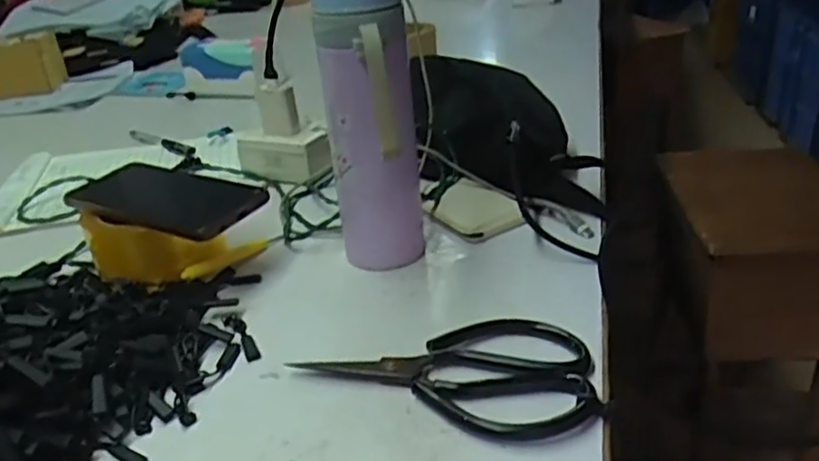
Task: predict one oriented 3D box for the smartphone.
[{"bbox_3d":[-0.189,-0.026,0.526,0.162,0.009,0.077,12,33,28],"label":"smartphone"}]

